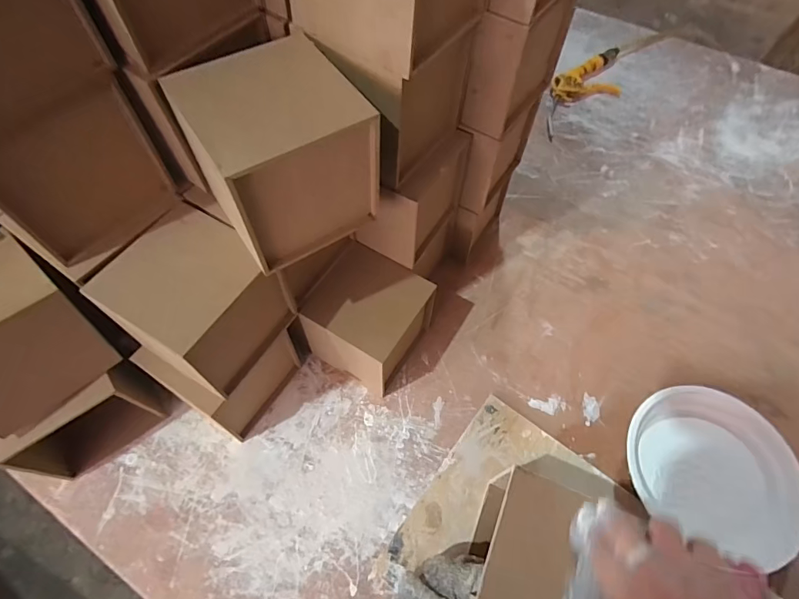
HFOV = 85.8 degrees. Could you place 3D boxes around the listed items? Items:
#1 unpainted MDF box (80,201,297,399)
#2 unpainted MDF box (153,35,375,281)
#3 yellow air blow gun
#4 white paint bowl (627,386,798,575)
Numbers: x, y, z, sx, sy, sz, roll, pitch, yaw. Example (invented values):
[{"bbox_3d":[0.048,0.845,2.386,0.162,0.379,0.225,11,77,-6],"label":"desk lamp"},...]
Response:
[{"bbox_3d":[-0.177,0.005,0.389,0.118,0.107,0.119,34,65,16],"label":"unpainted MDF box"},{"bbox_3d":[-0.091,-0.113,0.336,0.112,0.116,0.110,-30,66,-17],"label":"unpainted MDF box"},{"bbox_3d":[0.339,-0.387,0.794,0.256,0.031,0.091,-33,67,-18],"label":"yellow air blow gun"},{"bbox_3d":[0.329,0.177,0.466,0.168,0.056,0.155,1,61,-1],"label":"white paint bowl"}]

